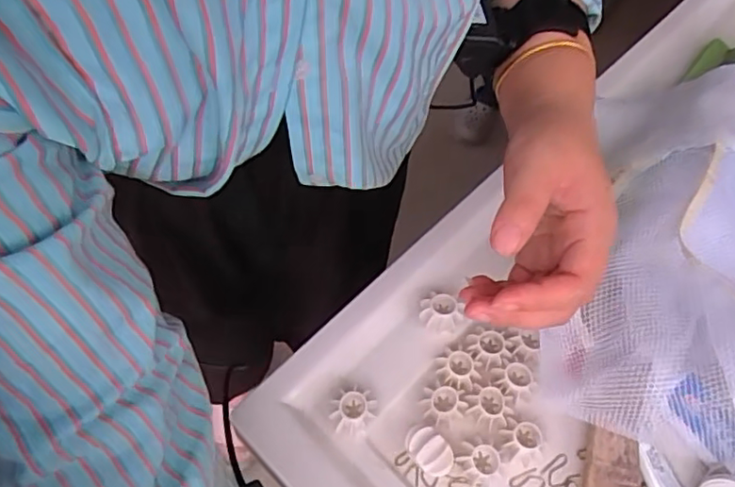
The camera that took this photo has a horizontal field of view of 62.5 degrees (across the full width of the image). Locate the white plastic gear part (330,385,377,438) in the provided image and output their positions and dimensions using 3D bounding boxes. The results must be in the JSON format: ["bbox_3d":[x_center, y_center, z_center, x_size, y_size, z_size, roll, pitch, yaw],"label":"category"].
[{"bbox_3d":[-0.010,0.121,0.437,0.032,0.020,0.030,4,59,1],"label":"white plastic gear part"}]

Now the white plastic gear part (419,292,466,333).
[{"bbox_3d":[0.058,0.055,0.477,0.035,0.019,0.030,26,62,14],"label":"white plastic gear part"}]

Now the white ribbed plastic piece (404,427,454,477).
[{"bbox_3d":[0.042,0.147,0.425,0.024,0.029,0.036,-37,67,-21],"label":"white ribbed plastic piece"}]

